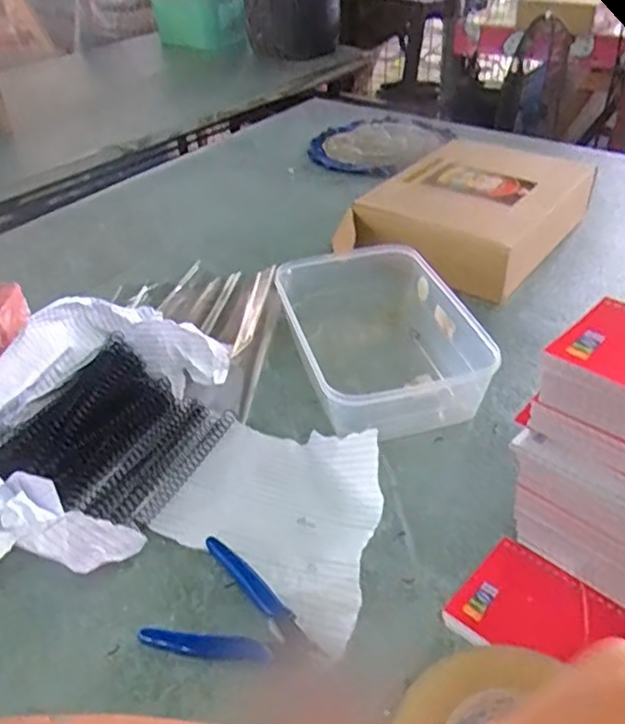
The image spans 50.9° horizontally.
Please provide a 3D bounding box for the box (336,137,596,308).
[{"bbox_3d":[0.200,-0.187,0.853,0.221,0.079,0.332,24,44,30],"label":"box"}]

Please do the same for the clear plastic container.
[{"bbox_3d":[0.064,-0.022,0.646,0.157,0.071,0.243,-8,37,-10],"label":"clear plastic container"}]

